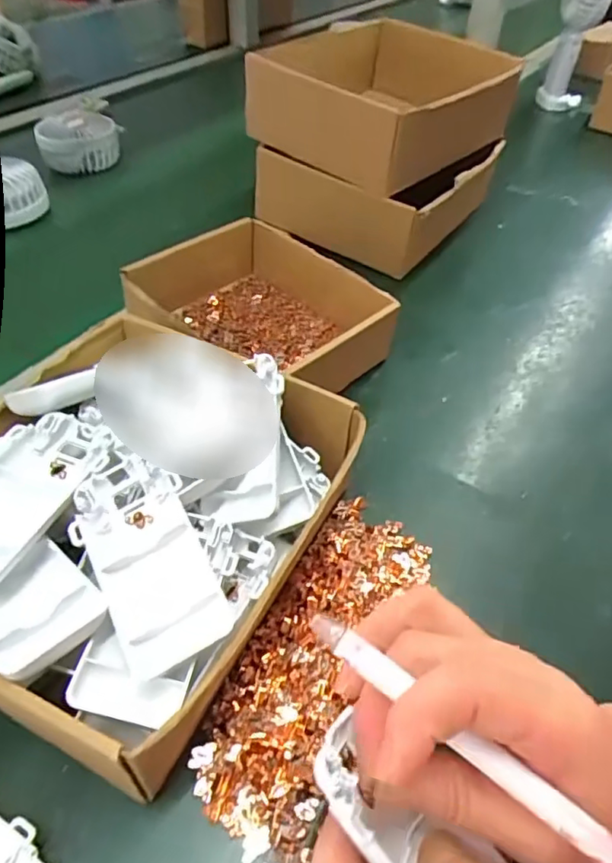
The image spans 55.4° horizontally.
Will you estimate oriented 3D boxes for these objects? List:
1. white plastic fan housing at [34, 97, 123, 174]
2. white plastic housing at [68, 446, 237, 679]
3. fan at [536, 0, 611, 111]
[{"bbox_3d":[-0.263,-0.345,0.681,0.083,0.050,0.076,-3,48,-9],"label":"white plastic fan housing"},{"bbox_3d":[-0.069,0.054,0.253,0.047,0.015,0.094,-30,58,-5],"label":"white plastic housing"},{"bbox_3d":[0.382,-0.553,0.835,0.070,0.207,0.066,21,49,13],"label":"fan"}]

